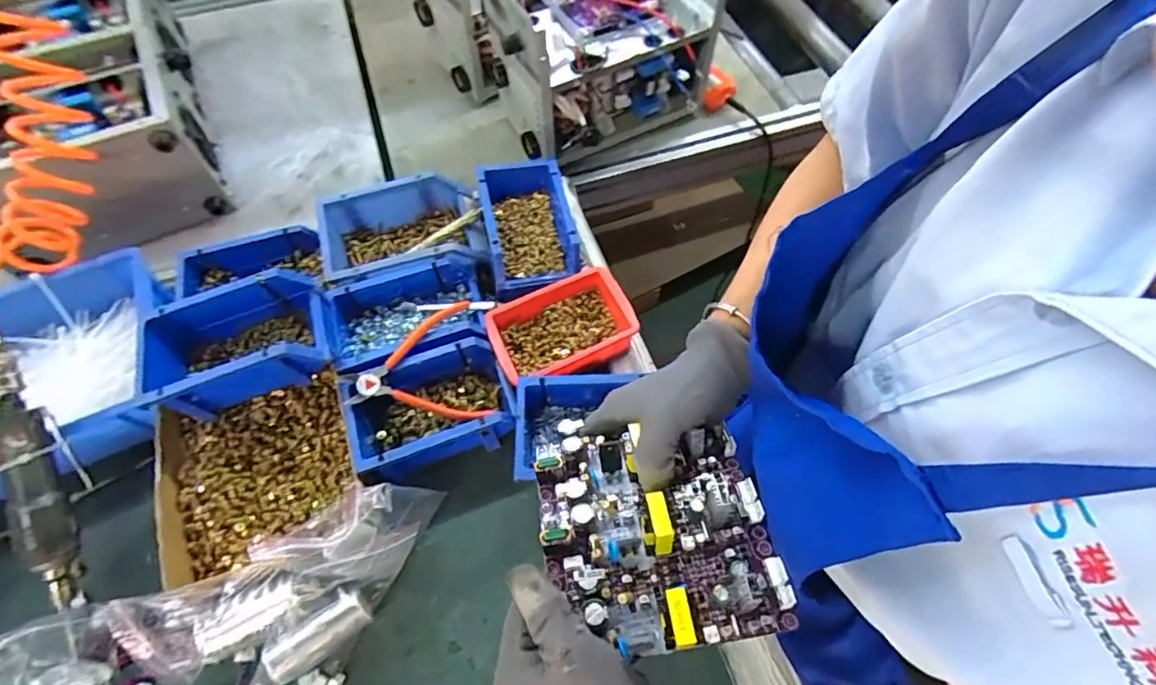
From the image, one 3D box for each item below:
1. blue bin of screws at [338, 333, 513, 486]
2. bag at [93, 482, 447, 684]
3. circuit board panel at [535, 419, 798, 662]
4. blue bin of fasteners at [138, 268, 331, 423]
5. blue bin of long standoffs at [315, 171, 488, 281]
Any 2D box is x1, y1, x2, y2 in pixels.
[{"bbox_3d":[-0.149,0.066,0.549,0.147,0.073,0.107,-16,63,-8],"label":"blue bin of screws"},{"bbox_3d":[-0.239,0.202,0.447,0.249,0.107,0.122,-26,65,-13],"label":"bag"},{"bbox_3d":[0.048,0.113,0.350,0.141,0.038,0.148,-10,51,-3],"label":"circuit board panel"},{"bbox_3d":[-0.333,0.006,0.529,0.172,0.084,0.098,-18,64,-9],"label":"blue bin of fasteners"},{"bbox_3d":[-0.209,-0.126,0.648,0.188,0.069,0.121,-16,63,-8],"label":"blue bin of long standoffs"}]

